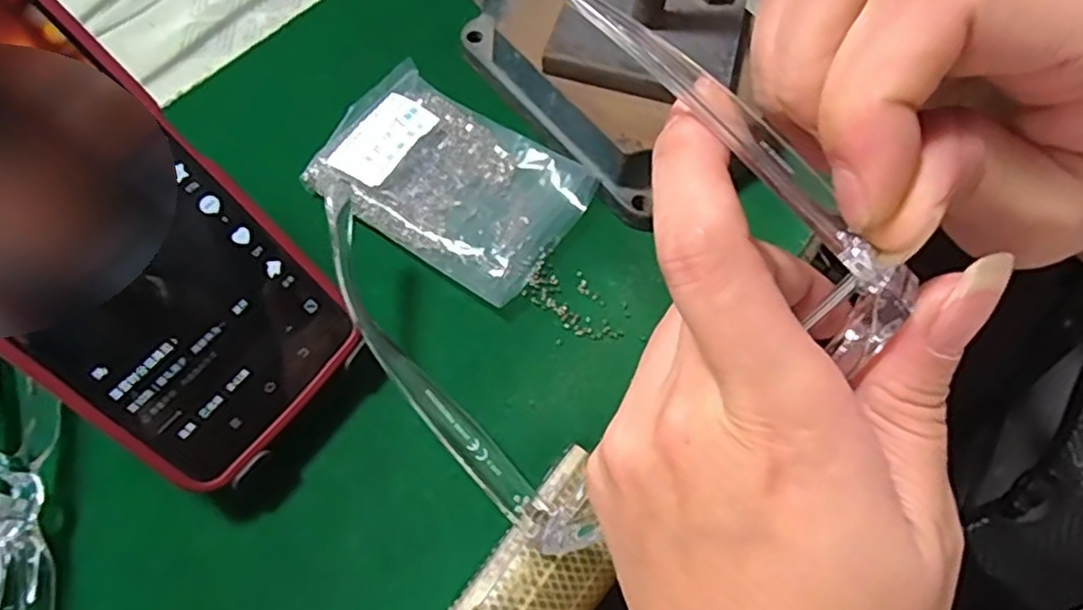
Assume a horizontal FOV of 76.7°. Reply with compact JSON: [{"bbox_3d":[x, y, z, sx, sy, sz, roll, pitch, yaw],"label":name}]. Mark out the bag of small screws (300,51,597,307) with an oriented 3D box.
[{"bbox_3d":[-0.041,-0.058,0.302,0.113,0.019,0.079,33,65,14],"label":"bag of small screws"}]

